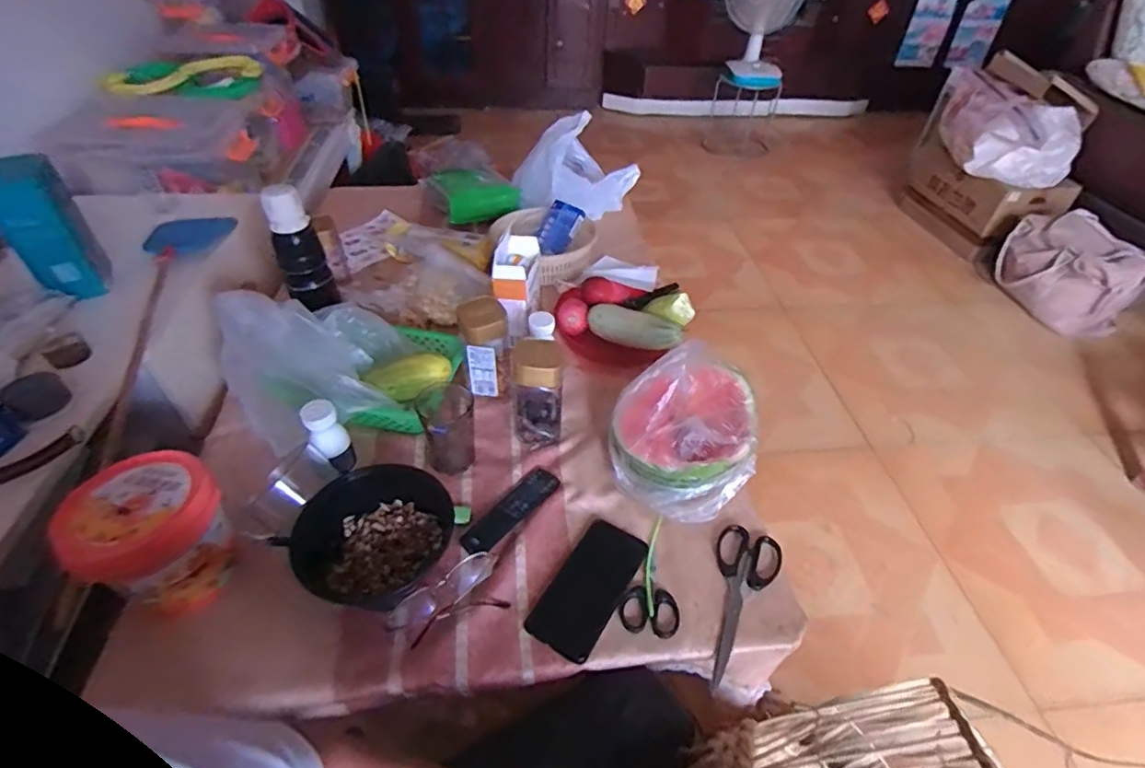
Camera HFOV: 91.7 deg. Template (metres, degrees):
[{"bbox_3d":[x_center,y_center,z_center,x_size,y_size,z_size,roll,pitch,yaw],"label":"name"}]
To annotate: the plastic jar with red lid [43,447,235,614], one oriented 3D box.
[{"bbox_3d":[-0.442,0.161,0.593,0.134,0.113,0.131,1,43,-1],"label":"plastic jar with red lid"}]

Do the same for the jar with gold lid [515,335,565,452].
[{"bbox_3d":[-0.046,0.016,0.762,0.063,0.152,0.060,1,43,-1],"label":"jar with gold lid"}]

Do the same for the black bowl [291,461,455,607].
[{"bbox_3d":[-0.223,0.168,0.634,0.174,0.061,0.146,-27,51,-27],"label":"black bowl"}]

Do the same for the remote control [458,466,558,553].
[{"bbox_3d":[-0.077,0.156,0.699,0.042,0.018,0.151,31,51,27],"label":"remote control"}]

